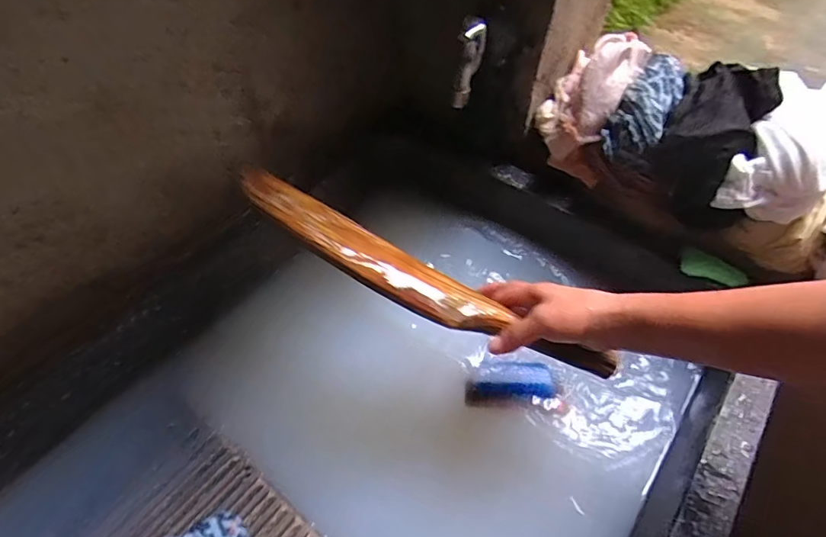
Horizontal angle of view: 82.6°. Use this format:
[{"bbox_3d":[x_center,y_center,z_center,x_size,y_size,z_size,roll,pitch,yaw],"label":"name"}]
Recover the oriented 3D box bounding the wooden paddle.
[{"bbox_3d":[0.013,0.011,0.417,0.358,0.027,0.056,28,54,-2],"label":"wooden paddle"}]

